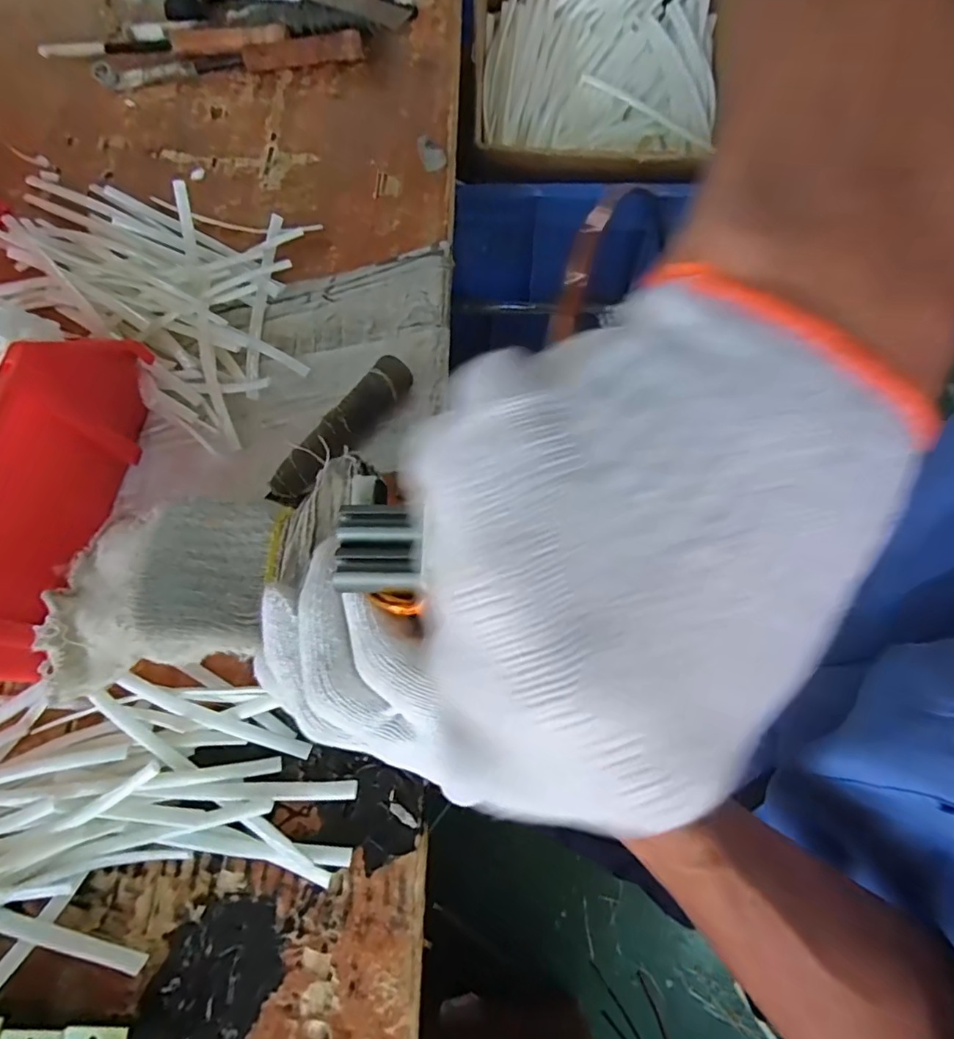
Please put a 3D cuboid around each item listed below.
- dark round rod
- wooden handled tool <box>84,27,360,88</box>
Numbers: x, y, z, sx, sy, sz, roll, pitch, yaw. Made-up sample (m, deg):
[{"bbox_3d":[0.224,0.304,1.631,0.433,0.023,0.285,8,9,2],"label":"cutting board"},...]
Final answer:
[{"bbox_3d":[-0.095,-0.061,0.388,0.025,0.029,0.130,35,75,15],"label":"dark round rod"},{"bbox_3d":[-0.257,-0.479,0.558,0.277,0.020,0.025,-6,69,1],"label":"wooden handled tool"}]

